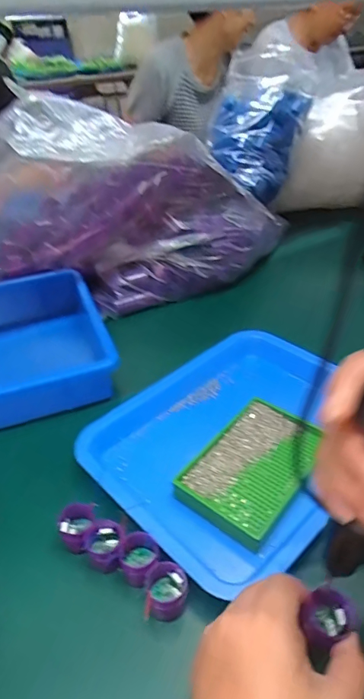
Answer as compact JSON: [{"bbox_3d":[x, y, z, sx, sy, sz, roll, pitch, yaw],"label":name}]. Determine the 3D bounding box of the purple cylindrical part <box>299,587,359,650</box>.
[{"bbox_3d":[0.094,0.172,0.287,0.027,0.023,0.030,-29,45,-31],"label":"purple cylindrical part"}]

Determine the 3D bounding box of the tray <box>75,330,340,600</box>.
[{"bbox_3d":[0.056,0.086,0.459,0.230,0.037,0.283,30,48,35],"label":"tray"}]

